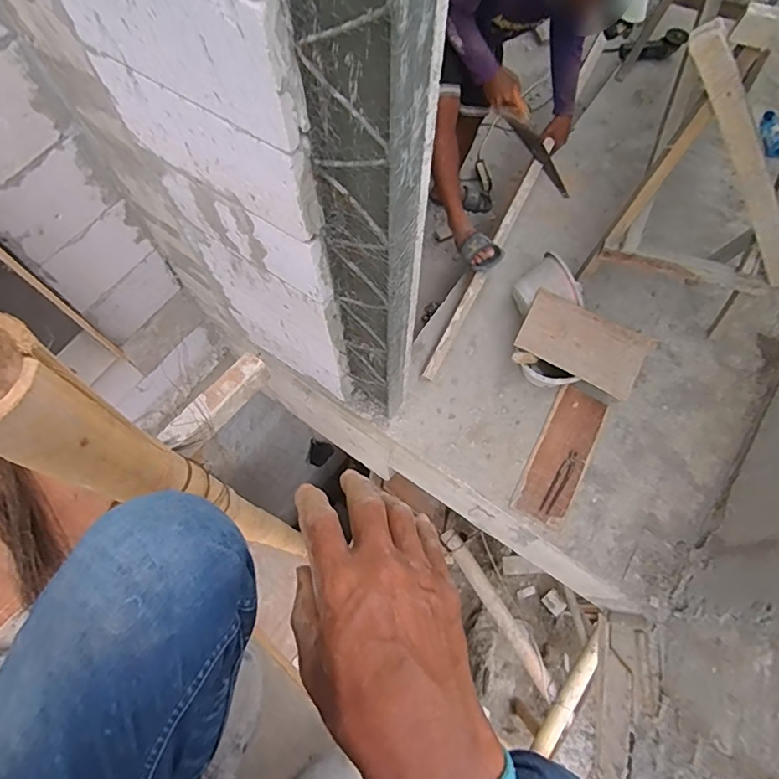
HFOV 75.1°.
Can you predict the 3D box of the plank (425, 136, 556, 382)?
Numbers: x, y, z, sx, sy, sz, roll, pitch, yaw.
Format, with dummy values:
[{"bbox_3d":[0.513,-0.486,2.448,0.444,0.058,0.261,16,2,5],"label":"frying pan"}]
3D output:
[{"bbox_3d":[0.315,-0.395,1.713,0.049,0.042,0.811,27,84,10],"label":"plank"}]

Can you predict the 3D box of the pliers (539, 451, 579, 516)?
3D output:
[{"bbox_3d":[0.532,0.287,1.577,0.037,0.010,0.223,32,71,11],"label":"pliers"}]

